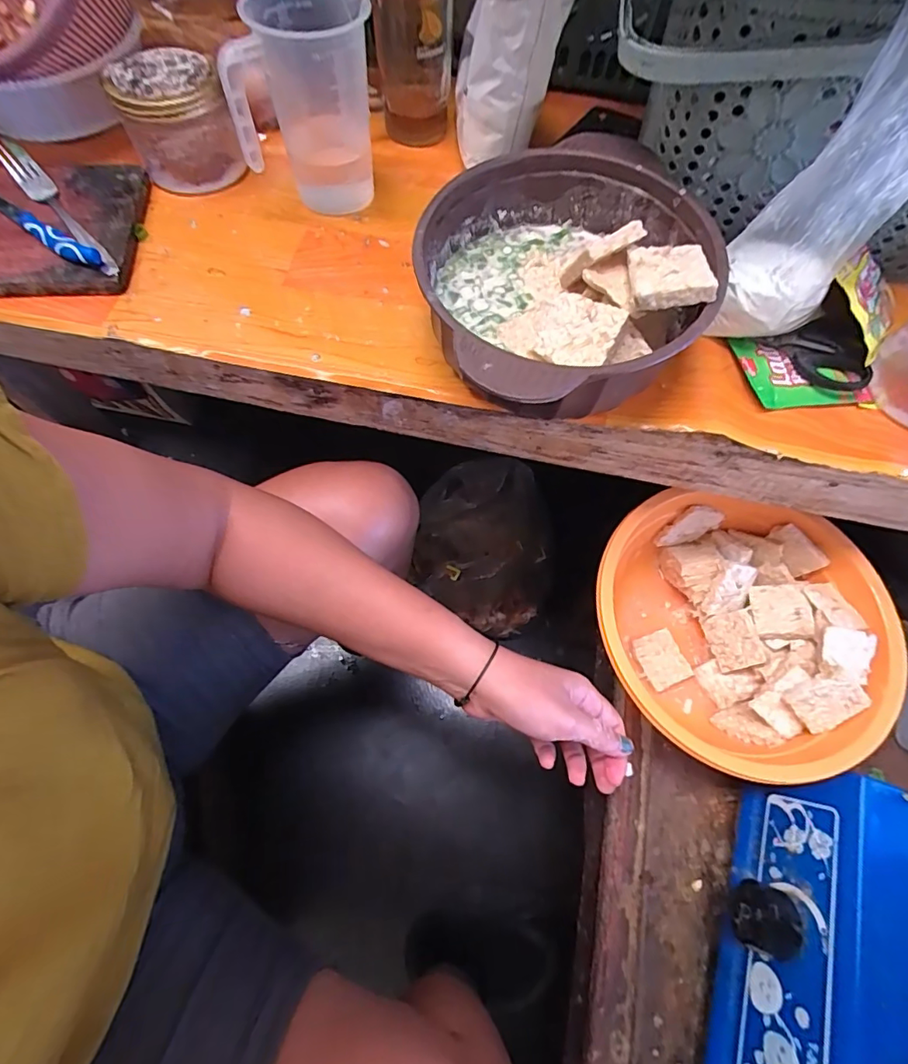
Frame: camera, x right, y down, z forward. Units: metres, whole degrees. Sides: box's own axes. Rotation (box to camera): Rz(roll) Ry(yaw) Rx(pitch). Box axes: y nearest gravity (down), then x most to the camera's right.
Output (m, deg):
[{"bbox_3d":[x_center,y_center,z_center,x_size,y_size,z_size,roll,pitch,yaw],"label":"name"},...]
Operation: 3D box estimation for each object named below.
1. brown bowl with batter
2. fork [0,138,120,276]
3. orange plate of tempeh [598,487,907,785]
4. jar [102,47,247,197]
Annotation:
[{"bbox_3d":[0.076,-0.180,0.355,0.201,0.071,0.206,1,67,-2],"label":"brown bowl with batter"},{"bbox_3d":[-0.341,-0.282,0.424,0.023,0.019,0.192,-41,74,-17],"label":"fork"},{"bbox_3d":[0.264,0.100,0.483,0.253,0.103,0.246,1,67,-2],"label":"orange plate of tempeh"},{"bbox_3d":[-0.250,-0.373,0.449,0.092,0.076,0.081,-28,71,-13],"label":"jar"}]

